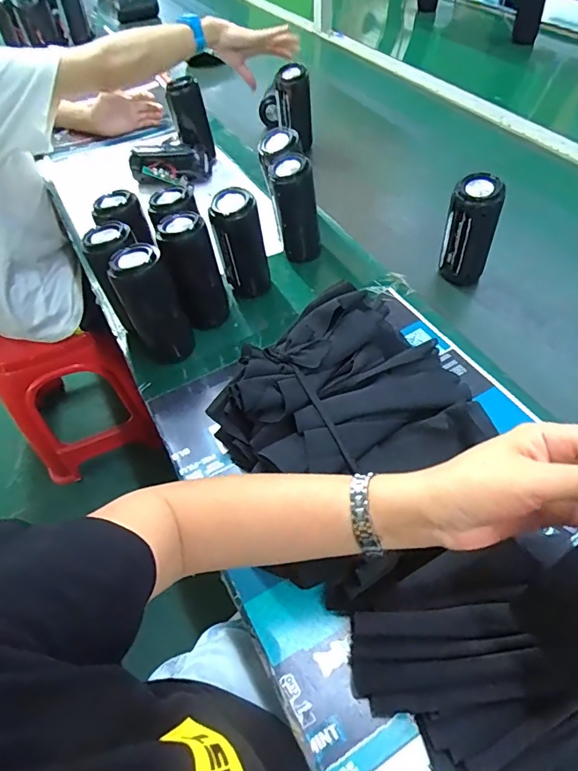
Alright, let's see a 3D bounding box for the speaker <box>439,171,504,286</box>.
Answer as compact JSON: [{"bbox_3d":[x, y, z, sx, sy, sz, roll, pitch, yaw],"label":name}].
[{"bbox_3d":[0.253,-0.211,0.637,0.062,0.151,0.070,20,57,18],"label":"speaker"}]

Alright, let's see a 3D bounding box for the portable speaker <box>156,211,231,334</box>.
[{"bbox_3d":[-0.120,-0.142,0.609,0.062,0.163,0.064,-10,53,-3],"label":"portable speaker"}]

